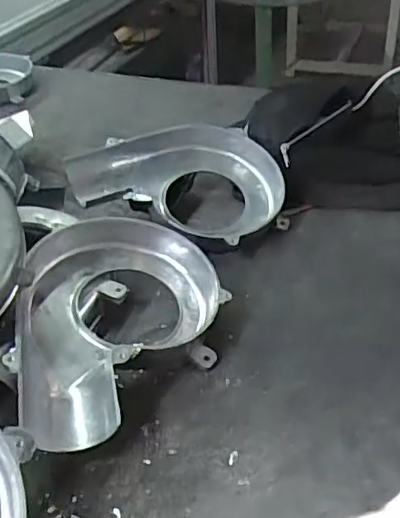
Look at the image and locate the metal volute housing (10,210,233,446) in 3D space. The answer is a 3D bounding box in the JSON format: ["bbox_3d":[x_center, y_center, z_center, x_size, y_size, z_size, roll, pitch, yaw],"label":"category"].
[{"bbox_3d":[-0.055,0.046,0.443,0.149,0.068,0.191,-8,37,-5],"label":"metal volute housing"}]

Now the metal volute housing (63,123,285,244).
[{"bbox_3d":[-0.015,-0.081,0.601,0.198,0.068,0.133,13,40,20],"label":"metal volute housing"}]

